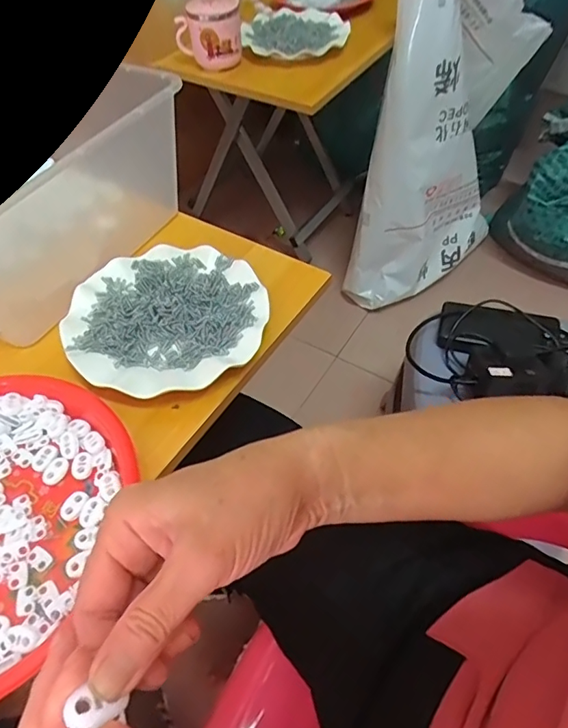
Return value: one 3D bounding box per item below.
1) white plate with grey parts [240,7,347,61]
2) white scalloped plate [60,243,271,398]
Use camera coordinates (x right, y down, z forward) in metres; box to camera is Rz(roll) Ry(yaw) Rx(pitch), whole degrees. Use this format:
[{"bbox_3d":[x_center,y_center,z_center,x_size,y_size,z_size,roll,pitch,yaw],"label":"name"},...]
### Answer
[{"bbox_3d":[0.017,-0.553,0.841,0.179,0.016,0.167,-2,53,2],"label":"white plate with grey parts"},{"bbox_3d":[-0.109,-0.045,0.472,0.180,0.016,0.173,-2,53,2],"label":"white scalloped plate"}]

